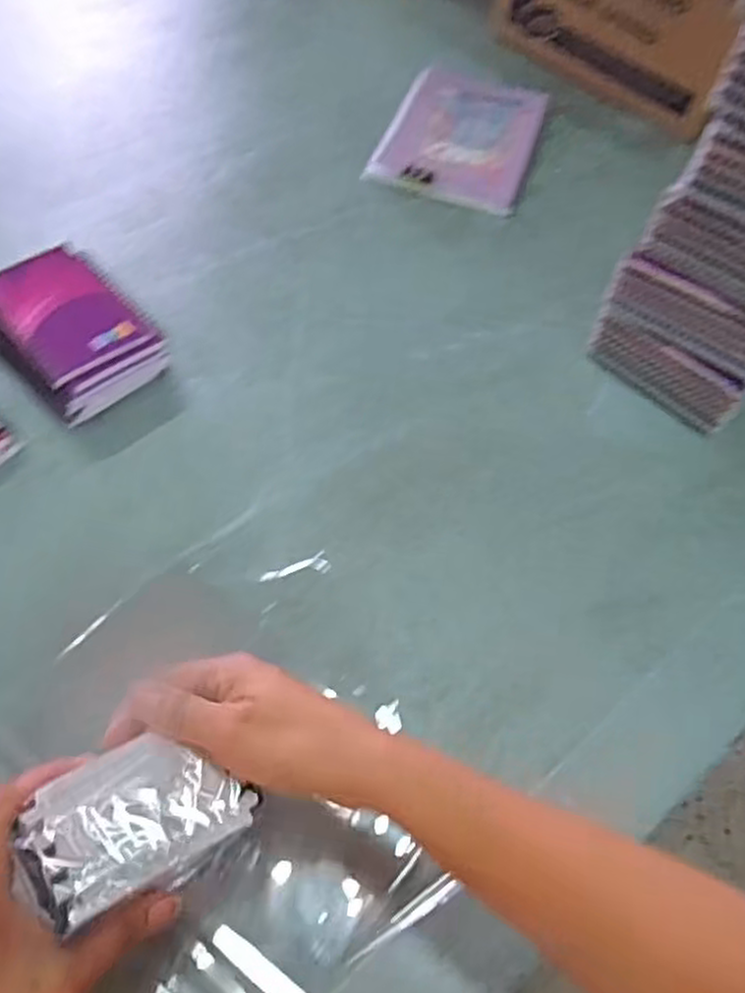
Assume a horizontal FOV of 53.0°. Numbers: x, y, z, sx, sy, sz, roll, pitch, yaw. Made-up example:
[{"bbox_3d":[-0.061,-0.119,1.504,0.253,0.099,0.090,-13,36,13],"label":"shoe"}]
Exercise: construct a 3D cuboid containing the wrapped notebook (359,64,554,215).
[{"bbox_3d":[0.102,-0.400,0.827,0.155,0.017,0.228,16,57,8],"label":"wrapped notebook"}]

